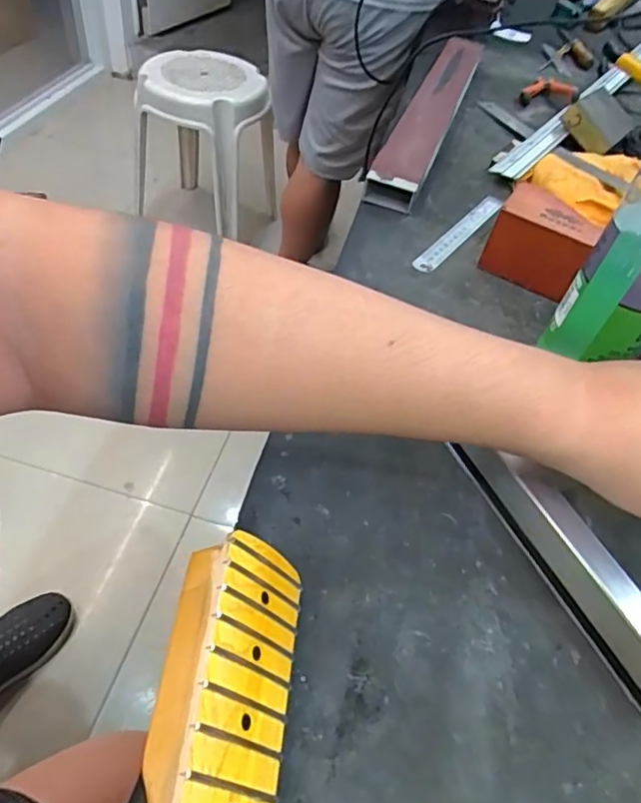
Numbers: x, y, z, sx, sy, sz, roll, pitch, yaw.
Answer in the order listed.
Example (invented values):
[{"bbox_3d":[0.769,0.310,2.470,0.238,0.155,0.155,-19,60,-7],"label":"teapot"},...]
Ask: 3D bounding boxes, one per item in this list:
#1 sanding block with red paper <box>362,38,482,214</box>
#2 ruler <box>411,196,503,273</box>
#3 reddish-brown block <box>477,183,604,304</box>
[{"bbox_3d":[0.140,-0.368,0.700,0.055,0.042,0.465,18,50,8],"label":"sanding block with red paper"},{"bbox_3d":[0.139,-0.167,0.556,0.023,0.005,0.171,34,52,14],"label":"ruler"},{"bbox_3d":[0.195,-0.141,0.499,0.082,0.060,0.060,32,52,16],"label":"reddish-brown block"}]

